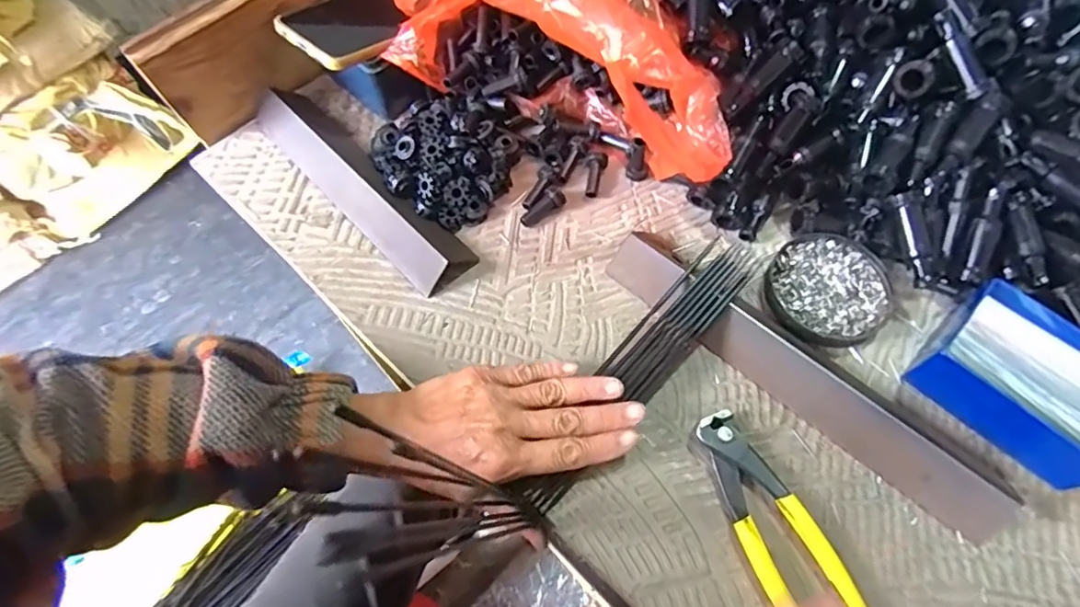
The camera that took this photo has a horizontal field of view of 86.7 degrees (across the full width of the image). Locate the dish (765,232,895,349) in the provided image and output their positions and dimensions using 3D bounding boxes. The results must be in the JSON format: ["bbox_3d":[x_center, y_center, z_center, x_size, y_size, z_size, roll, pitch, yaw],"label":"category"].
[{"bbox_3d":[0.206,-0.011,0.407,0.082,0.015,0.082,-1,63,2],"label":"dish"}]

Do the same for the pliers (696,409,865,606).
[{"bbox_3d":[0.142,0.141,0.335,0.047,0.016,0.160,-22,65,-9],"label":"pliers"}]

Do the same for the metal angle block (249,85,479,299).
[{"bbox_3d":[-0.147,-0.101,0.447,0.047,0.028,0.238,-41,69,-17],"label":"metal angle block"}]

